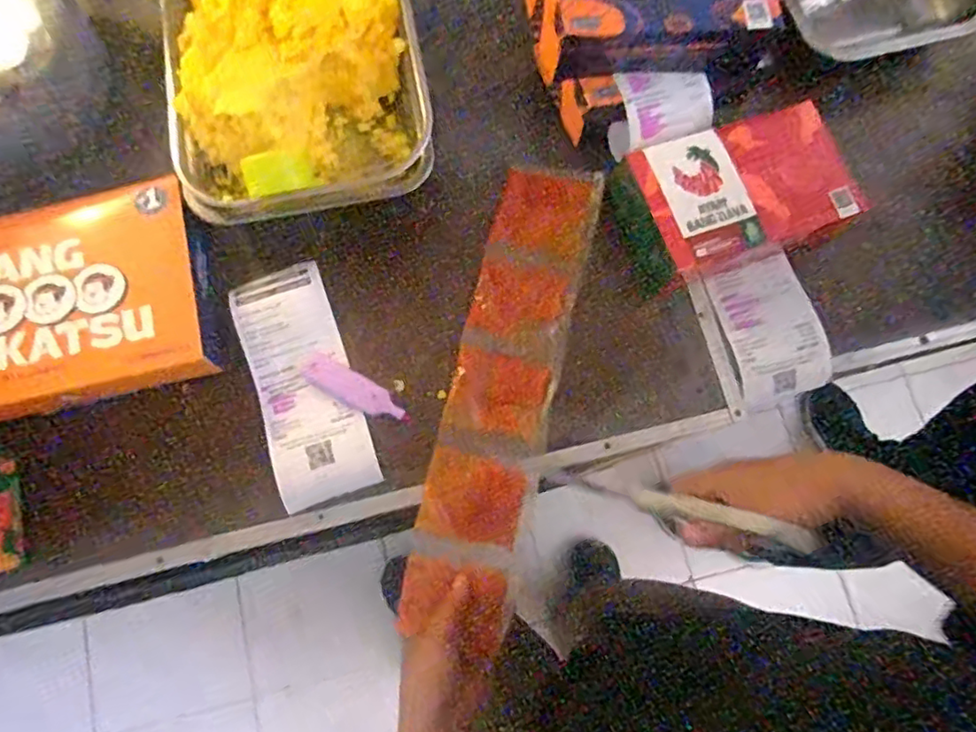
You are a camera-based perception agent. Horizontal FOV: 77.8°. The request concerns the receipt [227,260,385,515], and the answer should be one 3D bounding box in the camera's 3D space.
[{"bbox_3d":[-0.154,0.013,0.500,0.078,0.011,0.196,-19,77,-6],"label":"receipt"}]

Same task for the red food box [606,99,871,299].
[{"bbox_3d":[0.197,-0.139,0.515,0.206,0.055,0.115,-21,78,-6],"label":"red food box"}]

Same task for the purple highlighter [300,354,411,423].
[{"bbox_3d":[-0.111,0.018,0.498,0.100,0.012,0.026,27,77,5],"label":"purple highlighter"}]

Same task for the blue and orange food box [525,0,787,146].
[{"bbox_3d":[0.139,-0.294,0.510,0.198,0.086,0.123,-11,77,-4],"label":"blue and orange food box"}]

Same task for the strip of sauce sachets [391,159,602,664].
[{"bbox_3d":[0.014,0.012,0.494,0.082,0.026,0.370,15,79,2],"label":"strip of sauce sachets"}]

